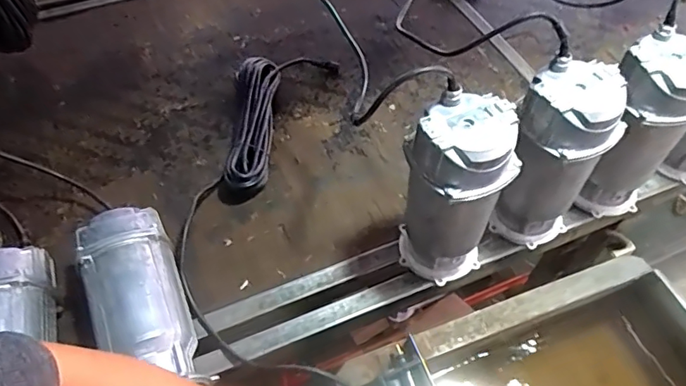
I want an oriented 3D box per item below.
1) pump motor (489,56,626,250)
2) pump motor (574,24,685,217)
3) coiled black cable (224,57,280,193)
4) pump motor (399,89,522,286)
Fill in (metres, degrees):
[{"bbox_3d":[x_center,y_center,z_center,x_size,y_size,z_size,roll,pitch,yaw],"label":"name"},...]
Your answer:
[{"bbox_3d":[0.307,-0.035,0.761,0.126,0.301,0.133,25,58,18],"label":"pump motor"},{"bbox_3d":[0.447,-0.093,0.797,0.127,0.293,0.112,-11,54,-7],"label":"pump motor"},{"bbox_3d":[-0.175,-0.144,0.984,0.086,0.049,0.355,-1,53,0],"label":"coiled black cable"},{"bbox_3d":[0.154,0.014,0.723,0.135,0.298,0.117,16,55,13],"label":"pump motor"}]

